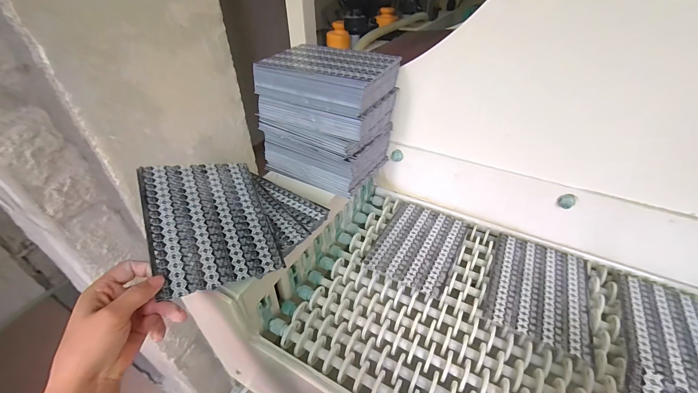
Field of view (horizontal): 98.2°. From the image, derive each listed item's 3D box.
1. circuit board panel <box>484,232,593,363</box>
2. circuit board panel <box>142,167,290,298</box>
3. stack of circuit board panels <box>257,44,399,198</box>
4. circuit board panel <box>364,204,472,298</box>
[{"bbox_3d":[0.311,0.148,0.498,0.142,0.011,0.195,19,43,22],"label":"circuit board panel"},{"bbox_3d":[-0.183,0.027,0.401,0.141,0.006,0.195,-7,53,-35],"label":"circuit board panel"},{"bbox_3d":[-0.045,-0.143,0.554,0.214,0.200,0.153,17,42,21],"label":"stack of circuit board panels"},{"bbox_3d":[0.135,0.089,0.573,0.140,0.010,0.192,20,44,24],"label":"circuit board panel"}]

